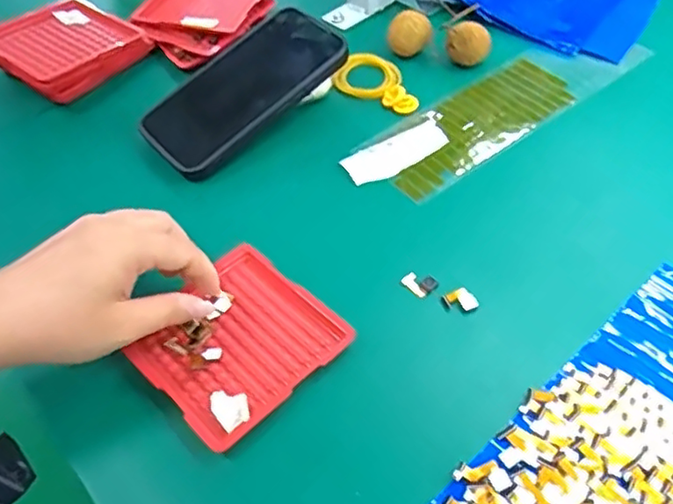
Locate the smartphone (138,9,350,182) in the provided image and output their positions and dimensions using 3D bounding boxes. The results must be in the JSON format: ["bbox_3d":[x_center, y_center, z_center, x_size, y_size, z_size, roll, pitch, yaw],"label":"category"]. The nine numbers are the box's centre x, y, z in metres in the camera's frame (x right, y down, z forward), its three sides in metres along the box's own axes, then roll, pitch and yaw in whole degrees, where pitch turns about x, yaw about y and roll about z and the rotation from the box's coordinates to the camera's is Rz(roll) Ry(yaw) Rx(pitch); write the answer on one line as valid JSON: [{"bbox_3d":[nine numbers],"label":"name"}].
[{"bbox_3d":[-0.070,-0.123,0.463,0.156,0.011,0.085,-45,61,-11],"label":"smartphone"}]

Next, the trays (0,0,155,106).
[{"bbox_3d":[-0.224,-0.175,0.517,0.101,0.026,0.110,34,60,26],"label":"trays"}]

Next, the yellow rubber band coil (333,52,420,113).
[{"bbox_3d":[0.039,-0.142,0.505,0.072,0.013,0.053,23,55,19],"label":"yellow rubber band coil"}]

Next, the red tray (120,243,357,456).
[{"bbox_3d":[-0.057,0.050,0.350,0.096,0.008,0.099,36,58,29],"label":"red tray"}]

